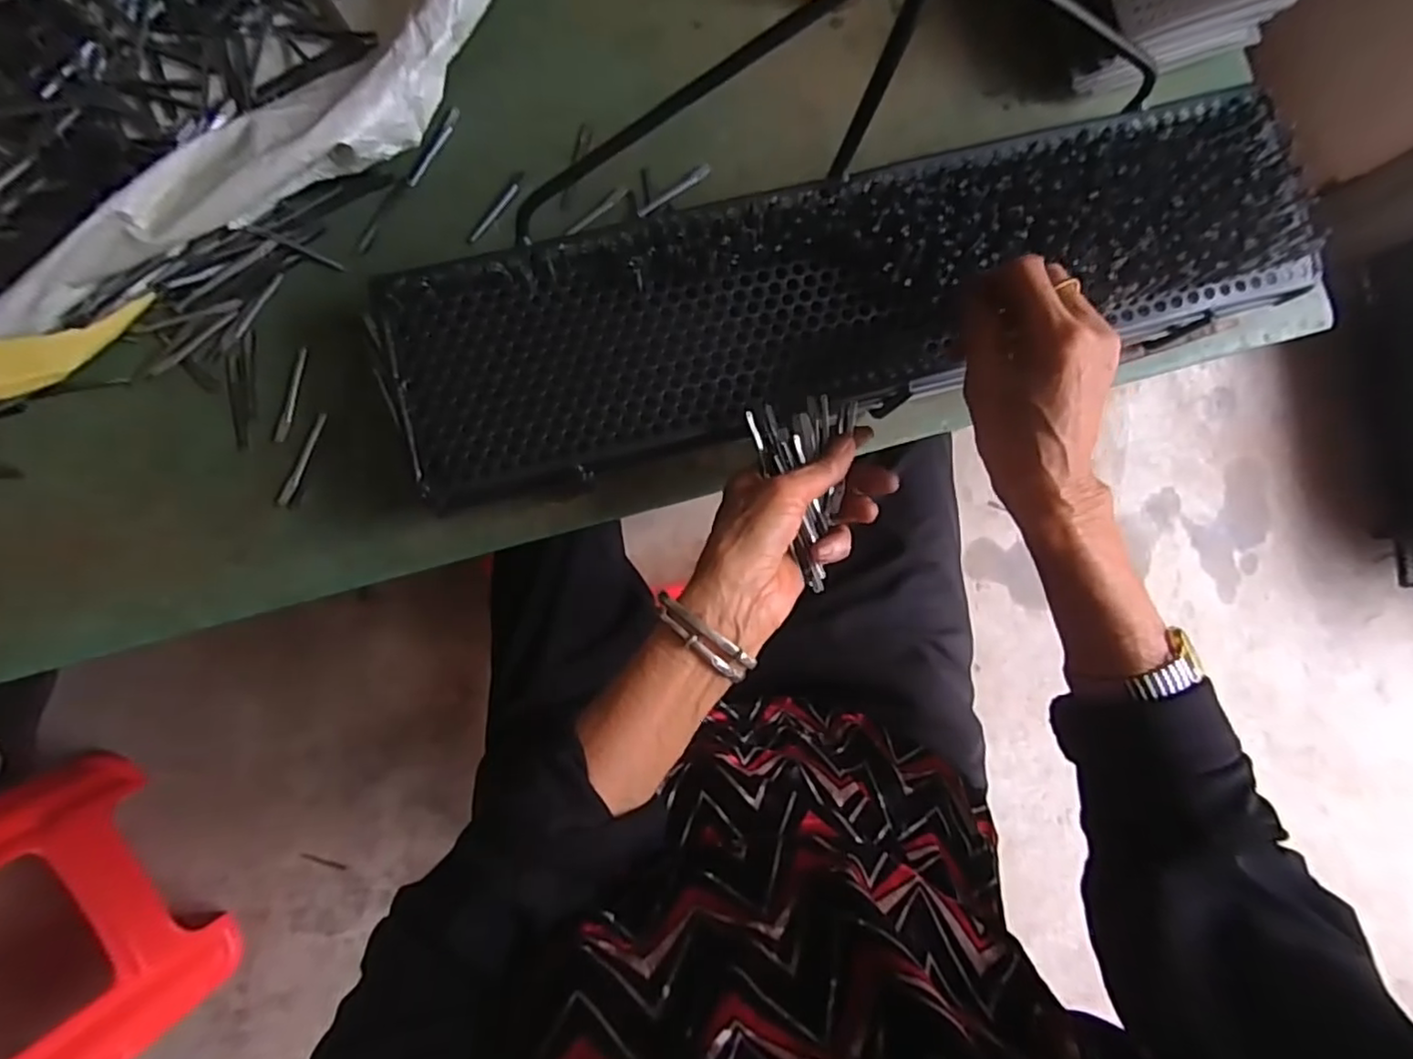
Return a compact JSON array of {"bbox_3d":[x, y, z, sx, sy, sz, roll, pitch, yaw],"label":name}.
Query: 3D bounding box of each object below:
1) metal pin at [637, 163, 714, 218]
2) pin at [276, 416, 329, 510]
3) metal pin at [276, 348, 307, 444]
[{"bbox_3d":[-0.024,-0.250,0.474,0.064,0.008,0.009,-37,88,-6],"label":"metal pin"},{"bbox_3d":[-0.277,-0.048,0.439,0.007,0.004,0.068,19,84,-2],"label":"pin"},{"bbox_3d":[-0.282,-0.091,0.434,0.007,0.004,0.066,11,84,-3],"label":"metal pin"}]

